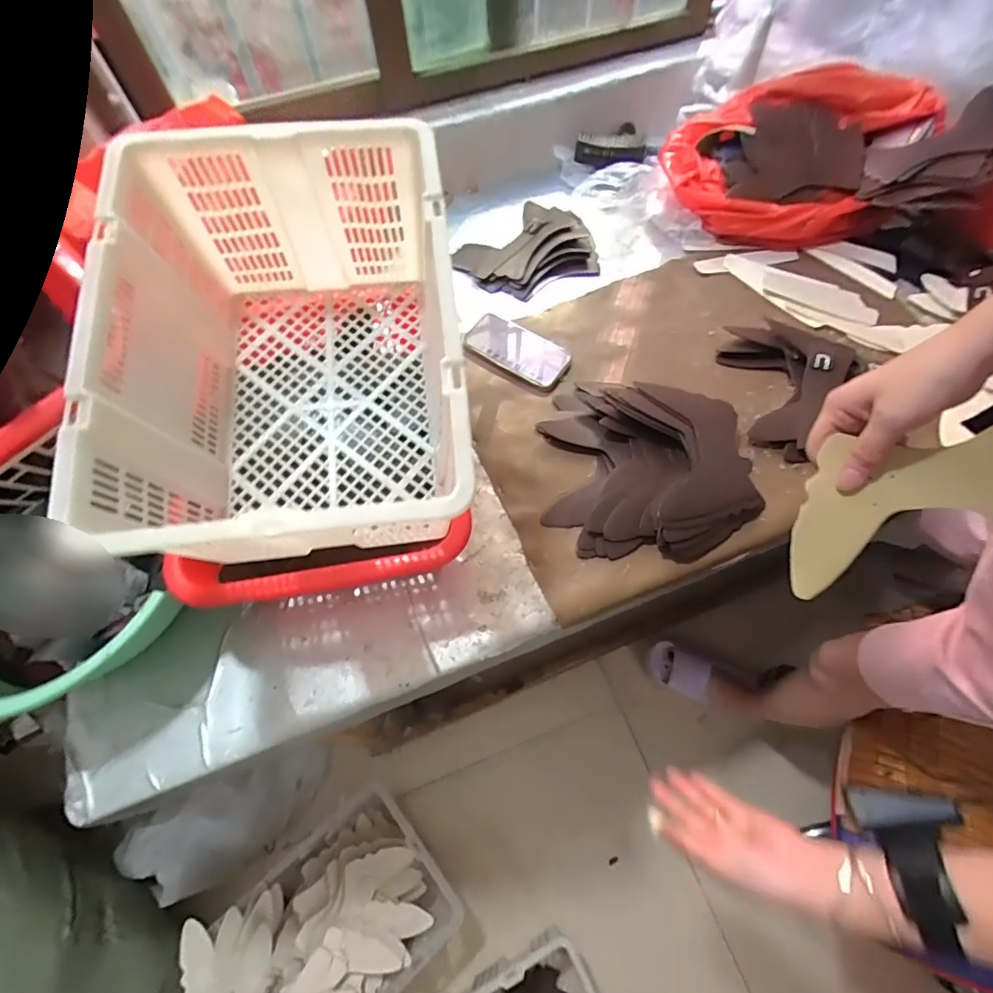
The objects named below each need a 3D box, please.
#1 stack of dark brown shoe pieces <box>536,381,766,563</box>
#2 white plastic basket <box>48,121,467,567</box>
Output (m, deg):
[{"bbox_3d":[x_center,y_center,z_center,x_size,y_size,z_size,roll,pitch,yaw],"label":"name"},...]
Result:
[{"bbox_3d":[0.193,-0.054,0.631,0.266,0.056,0.261,-2,63,2],"label":"stack of dark brown shoe pieces"},{"bbox_3d":[-0.178,-0.127,0.475,0.280,0.225,0.380,-9,63,-2],"label":"white plastic basket"}]

